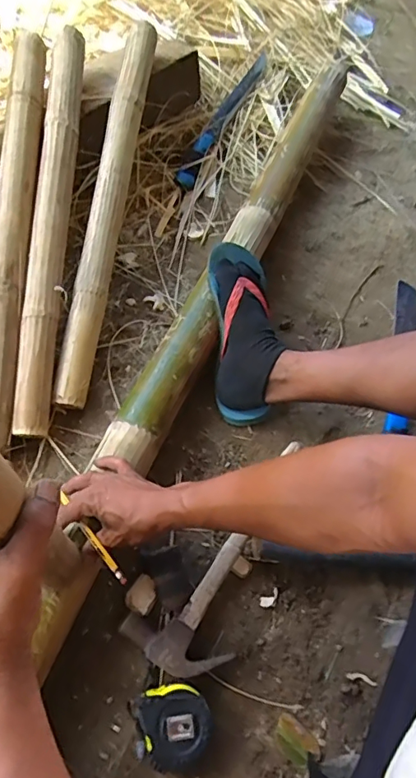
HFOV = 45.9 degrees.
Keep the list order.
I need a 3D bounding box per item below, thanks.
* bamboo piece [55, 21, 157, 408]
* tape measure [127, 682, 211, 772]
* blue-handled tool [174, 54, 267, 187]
[{"bbox_3d":[-0.153,-0.289,0.759,0.050,0.041,0.646,7,77,1],"label":"bamboo piece"},{"bbox_3d":[-0.040,0.374,0.548,0.081,0.053,0.079,4,64,-8],"label":"tape measure"},{"bbox_3d":[0.037,-0.558,0.992,0.034,0.026,0.413,25,63,3],"label":"blue-handled tool"}]

